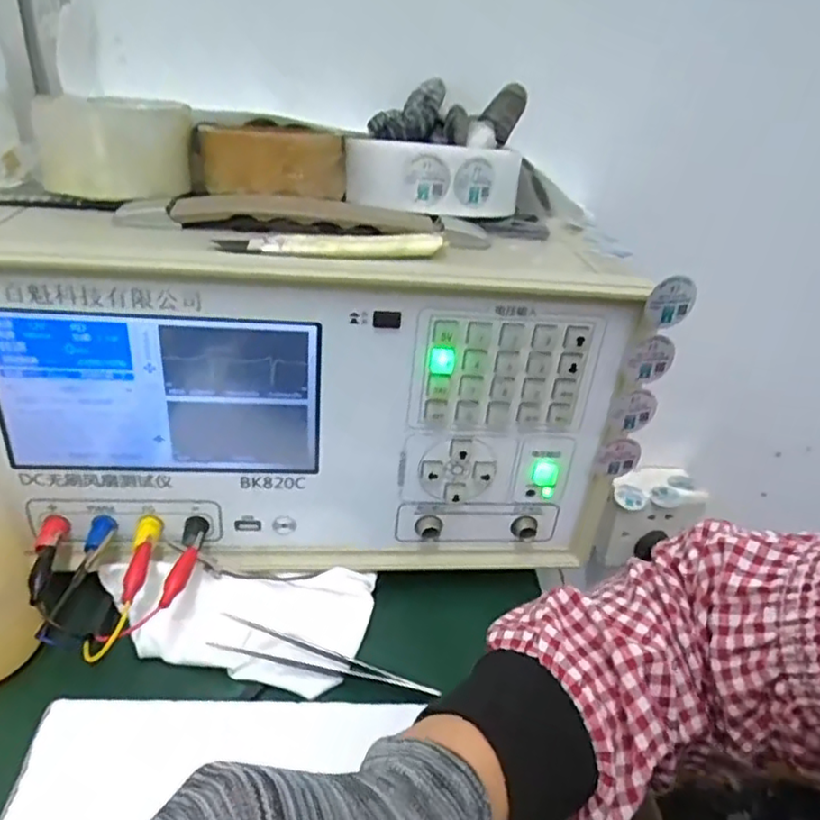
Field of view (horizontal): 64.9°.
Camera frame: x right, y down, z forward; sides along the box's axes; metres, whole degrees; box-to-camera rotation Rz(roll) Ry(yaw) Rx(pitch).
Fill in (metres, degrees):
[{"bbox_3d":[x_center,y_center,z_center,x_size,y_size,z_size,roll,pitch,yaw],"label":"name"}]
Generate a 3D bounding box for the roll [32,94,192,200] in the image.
[{"bbox_3d":[-0.167,-0.153,0.367,0.078,0.043,0.085,-8,33,-21],"label":"roll"}]

